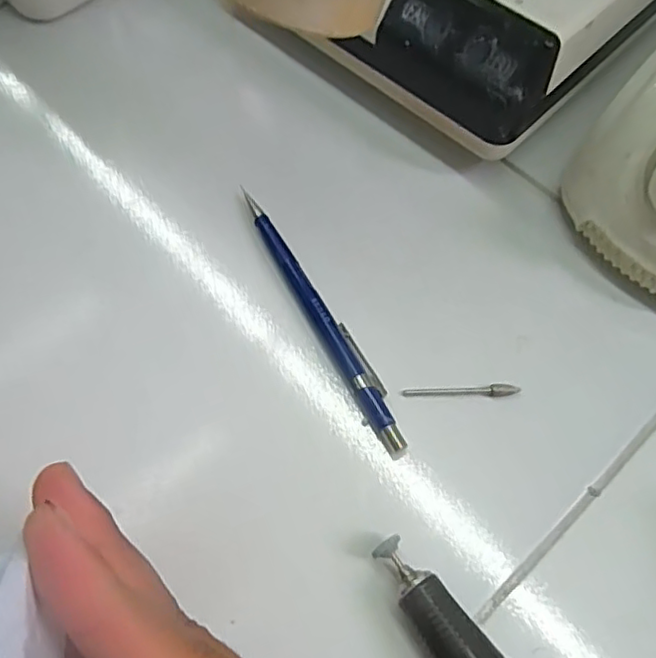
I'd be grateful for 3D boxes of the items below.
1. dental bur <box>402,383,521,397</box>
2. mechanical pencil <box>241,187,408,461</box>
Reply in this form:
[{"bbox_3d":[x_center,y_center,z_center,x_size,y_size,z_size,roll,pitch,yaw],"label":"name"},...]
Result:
[{"bbox_3d":[0.053,0.025,0.247,0.045,0.004,0.005,-2,64,1],"label":"dental bur"},{"bbox_3d":[-0.002,-0.005,0.261,0.013,0.014,0.130,-25,66,-9],"label":"mechanical pencil"}]

